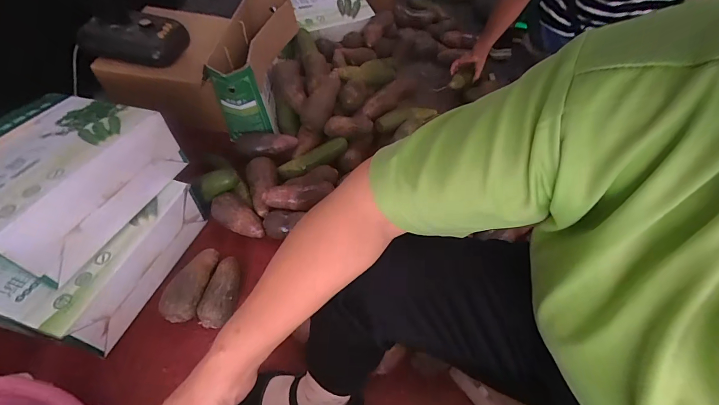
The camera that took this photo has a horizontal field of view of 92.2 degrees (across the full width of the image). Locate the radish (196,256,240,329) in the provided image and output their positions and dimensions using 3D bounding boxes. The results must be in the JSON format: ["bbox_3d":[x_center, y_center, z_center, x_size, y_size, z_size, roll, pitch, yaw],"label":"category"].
[{"bbox_3d":[-0.284,0.186,0.726,0.063,0.051,0.150,8,54,2],"label":"radish"}]

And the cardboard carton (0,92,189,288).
[{"bbox_3d":[-0.631,-0.072,0.688,0.365,0.140,0.355,20,55,10],"label":"cardboard carton"}]

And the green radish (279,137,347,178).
[{"bbox_3d":[-0.124,-0.116,0.936,0.202,0.035,0.046,-25,58,-1],"label":"green radish"}]

